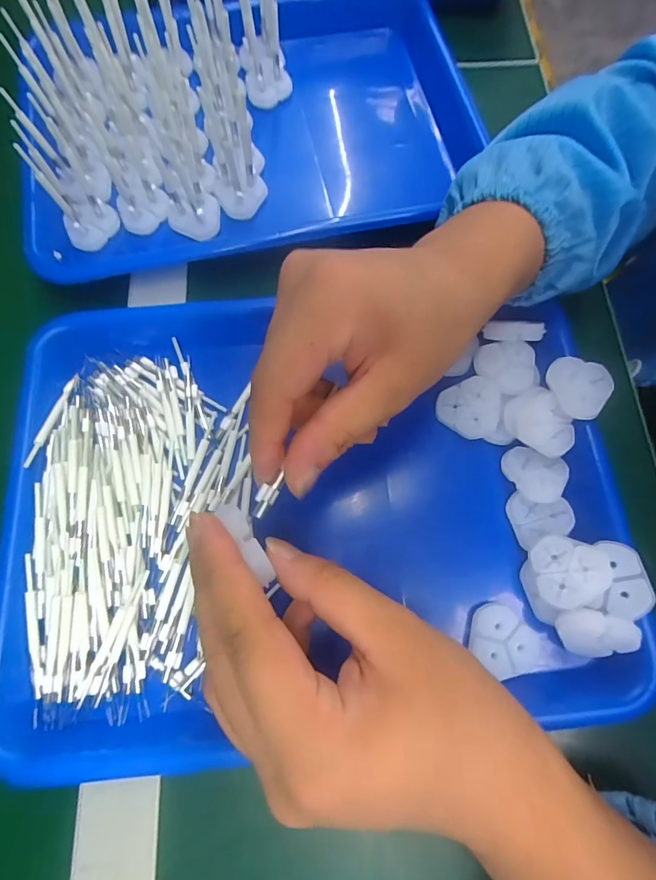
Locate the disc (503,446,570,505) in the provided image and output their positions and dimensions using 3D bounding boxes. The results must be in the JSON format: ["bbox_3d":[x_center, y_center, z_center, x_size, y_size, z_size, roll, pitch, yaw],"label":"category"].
[{"bbox_3d":[0.119,0.019,0.260,0.035,0.009,0.030,29,74,9],"label":"disc"}]

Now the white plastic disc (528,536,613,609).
[{"bbox_3d":[0.126,0.068,0.232,0.035,0.004,0.035,-9,70,27],"label":"white plastic disc"}]

